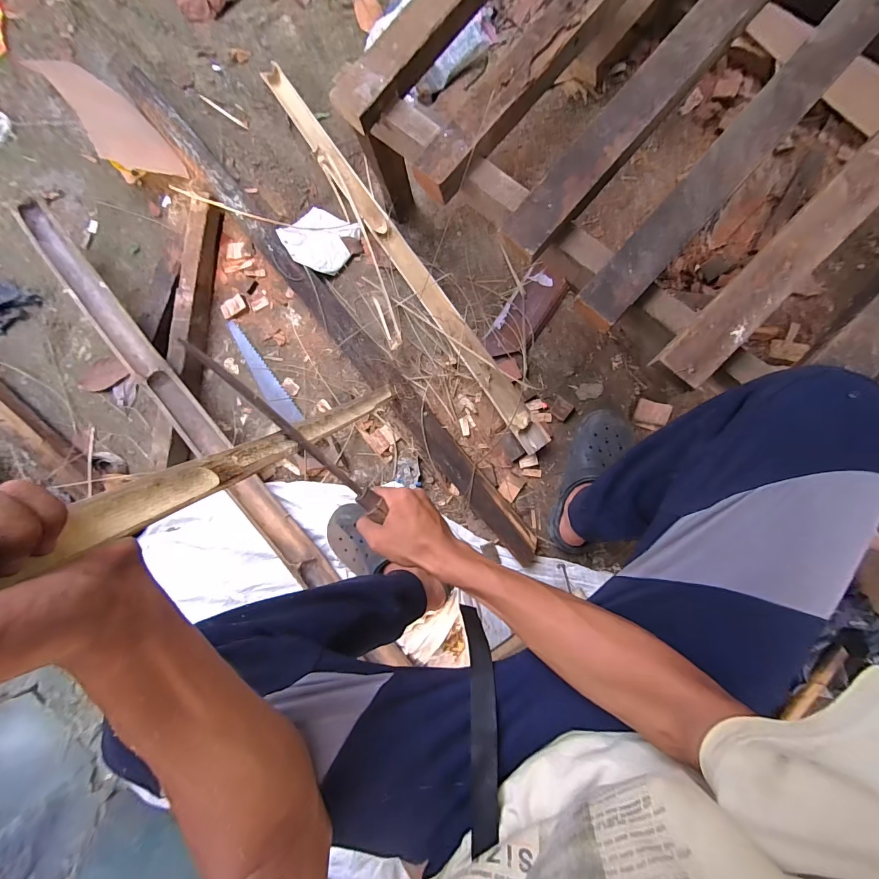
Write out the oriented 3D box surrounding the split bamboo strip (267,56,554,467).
[{"bbox_3d":[-0.095,-0.407,0.825,0.064,0.044,1.042,-35,84,3],"label":"split bamboo strip"}]

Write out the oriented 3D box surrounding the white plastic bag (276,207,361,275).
[{"bbox_3d":[-0.267,-0.437,0.849,0.152,0.046,0.136,33,91,7],"label":"white plastic bag"}]

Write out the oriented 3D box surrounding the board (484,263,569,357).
[{"bbox_3d":[0.176,-0.255,0.793,0.082,0.025,0.198,35,91,7],"label":"board"}]

